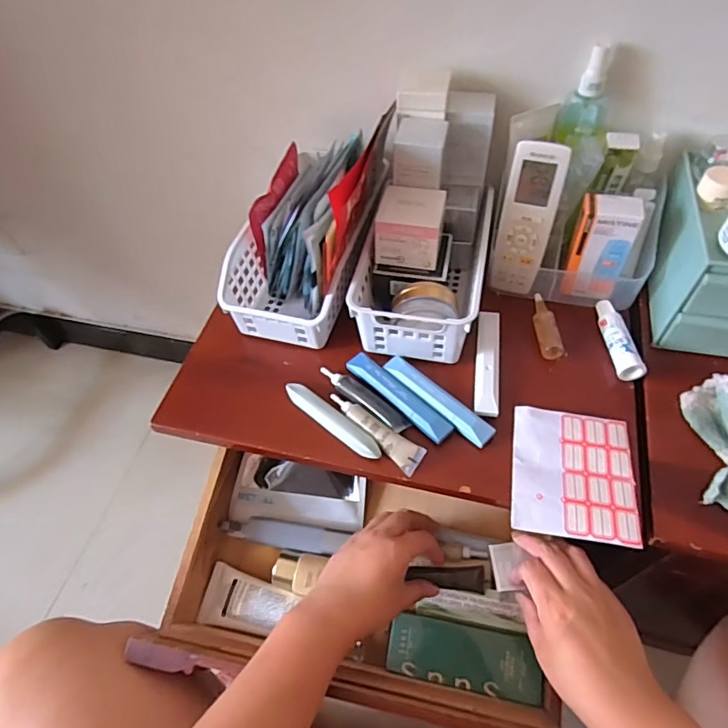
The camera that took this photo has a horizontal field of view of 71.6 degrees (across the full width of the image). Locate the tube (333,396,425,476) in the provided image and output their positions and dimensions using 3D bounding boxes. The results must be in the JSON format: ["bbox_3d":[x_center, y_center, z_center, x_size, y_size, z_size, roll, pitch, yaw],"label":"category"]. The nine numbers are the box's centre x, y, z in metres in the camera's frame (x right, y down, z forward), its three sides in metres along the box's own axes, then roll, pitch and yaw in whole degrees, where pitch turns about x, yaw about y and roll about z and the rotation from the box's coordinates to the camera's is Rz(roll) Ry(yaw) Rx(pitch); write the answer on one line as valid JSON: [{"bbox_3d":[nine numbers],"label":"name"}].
[{"bbox_3d":[0.010,0.061,0.482,0.109,0.017,0.023,38,65,26],"label":"tube"}]

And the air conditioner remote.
[{"bbox_3d":[0.173,-0.150,0.536,0.053,0.158,0.016,11,36,12],"label":"air conditioner remote"}]

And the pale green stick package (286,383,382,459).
[{"bbox_3d":[-0.032,0.056,0.493,0.119,0.015,0.019,34,64,25],"label":"pale green stick package"}]

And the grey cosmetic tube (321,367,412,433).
[{"bbox_3d":[-0.002,0.032,0.501,0.107,0.011,0.023,36,64,26],"label":"grey cosmetic tube"}]

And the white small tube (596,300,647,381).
[{"bbox_3d":[0.262,-0.028,0.526,0.022,0.024,0.099,-5,54,1],"label":"white small tube"}]

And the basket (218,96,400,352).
[{"bbox_3d":[-0.057,-0.155,0.554,0.137,0.164,0.237,16,57,15],"label":"basket"}]

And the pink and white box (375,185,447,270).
[{"bbox_3d":[0.047,-0.141,0.517,0.065,0.052,0.063,6,55,8],"label":"pink and white box"}]

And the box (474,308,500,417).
[{"bbox_3d":[0.127,-0.004,0.520,0.024,0.009,0.126,5,55,8],"label":"box"}]

